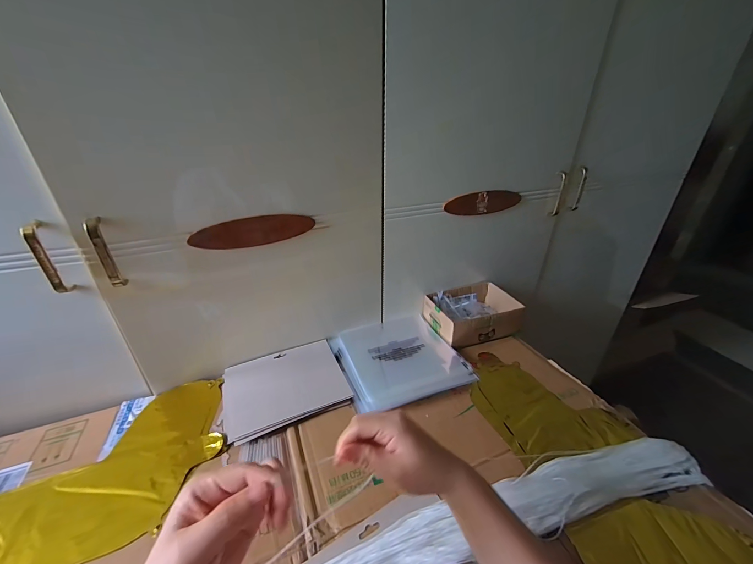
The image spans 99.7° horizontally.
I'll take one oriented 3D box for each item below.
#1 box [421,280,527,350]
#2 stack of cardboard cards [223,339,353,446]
[{"bbox_3d":[0.218,0.071,0.733,0.184,0.064,0.139,-12,32,-19],"label":"box"},{"bbox_3d":[-0.165,0.182,0.572,0.202,0.012,0.167,-13,32,-21],"label":"stack of cardboard cards"}]

